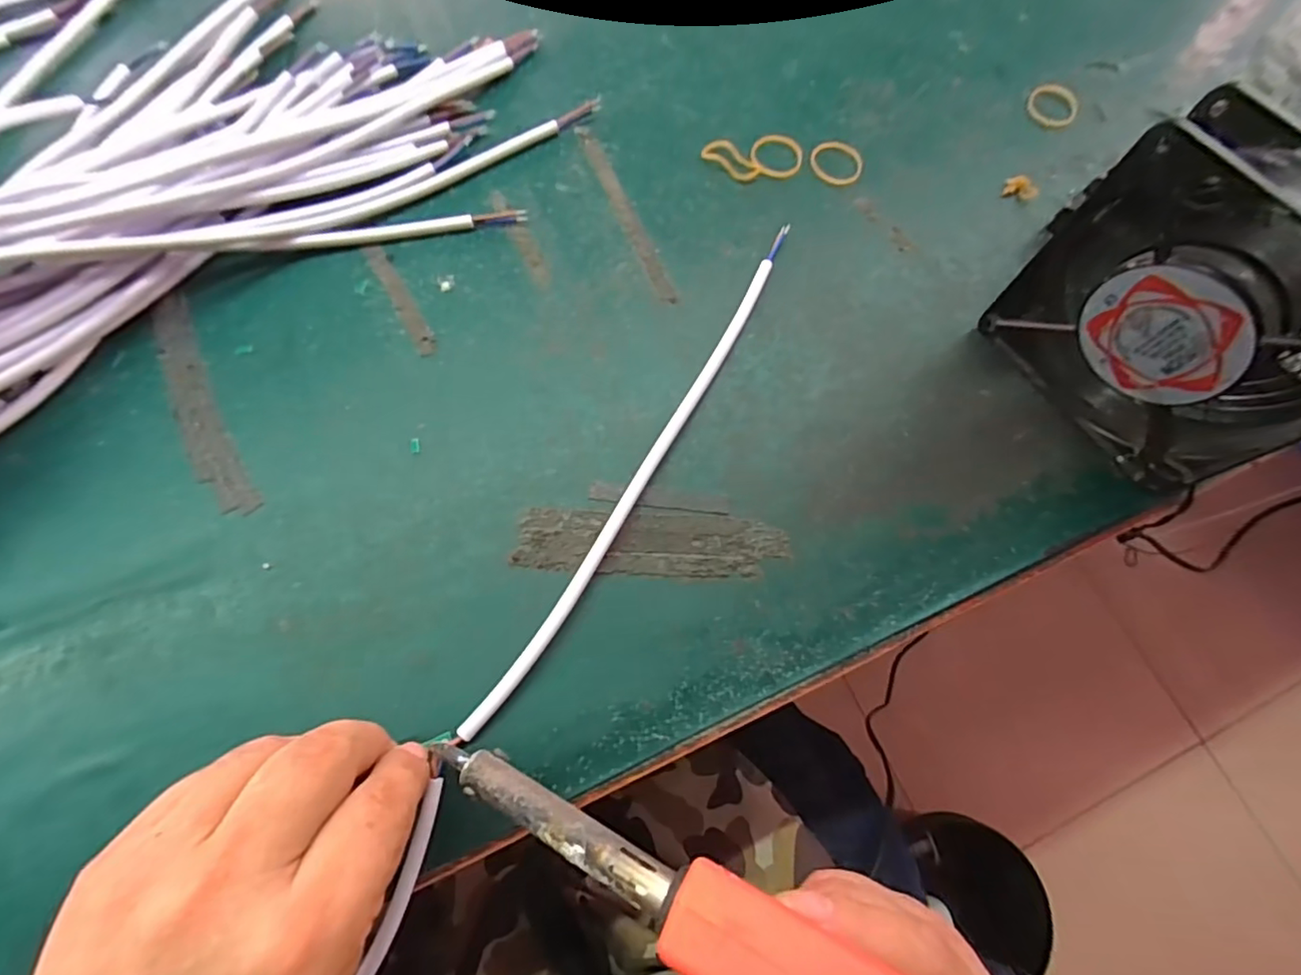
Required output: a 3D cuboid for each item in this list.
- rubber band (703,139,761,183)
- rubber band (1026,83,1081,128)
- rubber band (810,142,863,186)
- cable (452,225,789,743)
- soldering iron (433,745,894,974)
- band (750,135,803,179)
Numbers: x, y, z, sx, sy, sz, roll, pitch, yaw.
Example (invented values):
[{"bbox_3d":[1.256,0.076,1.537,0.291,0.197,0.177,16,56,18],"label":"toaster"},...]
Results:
[{"bbox_3d":[0.048,-0.191,0.344,0.035,0.004,0.017,41,73,12],"label":"rubber band"},{"bbox_3d":[0.254,-0.240,0.372,0.031,0.004,0.037,35,72,10],"label":"rubber band"},{"bbox_3d":[0.109,-0.192,0.347,0.031,0.004,0.033,1,69,-3],"label":"rubber band"},{"bbox_3d":[0.003,-0.018,0.278,0.012,0.008,0.289,29,71,8],"label":"cable"},{"bbox_3d":[0.011,0.121,0.173,0.171,0.030,0.025,15,67,28],"label":"soldering iron"},{"bbox_3d":[0.074,-0.195,0.348,0.031,0.004,0.033,1,69,-3],"label":"band"}]

